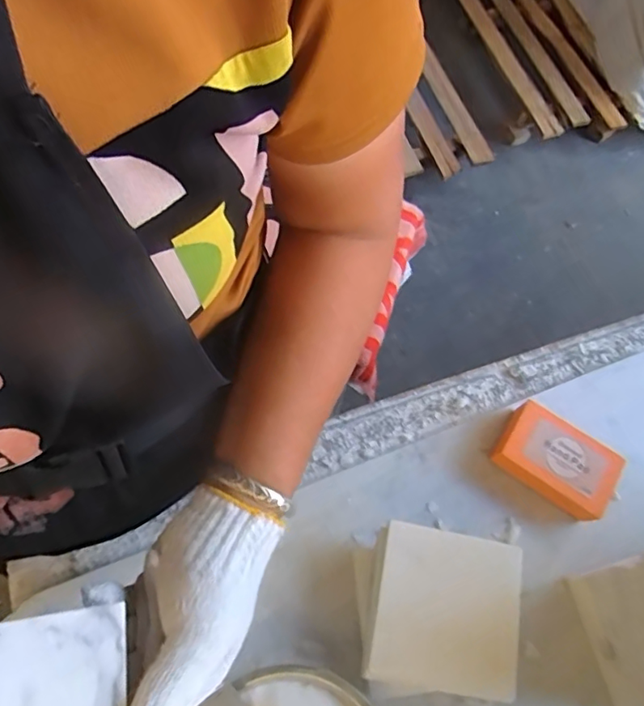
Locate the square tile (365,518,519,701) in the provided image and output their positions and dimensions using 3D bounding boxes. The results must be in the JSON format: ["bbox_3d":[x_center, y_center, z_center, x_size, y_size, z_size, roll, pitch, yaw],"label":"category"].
[{"bbox_3d":[0.089,0.180,0.378,0.100,0.005,0.101,11,69,2],"label":"square tile"}]

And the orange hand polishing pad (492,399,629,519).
[{"bbox_3d":[0.198,0.090,0.456,0.094,0.031,0.060,35,71,11],"label":"orange hand polishing pad"}]

